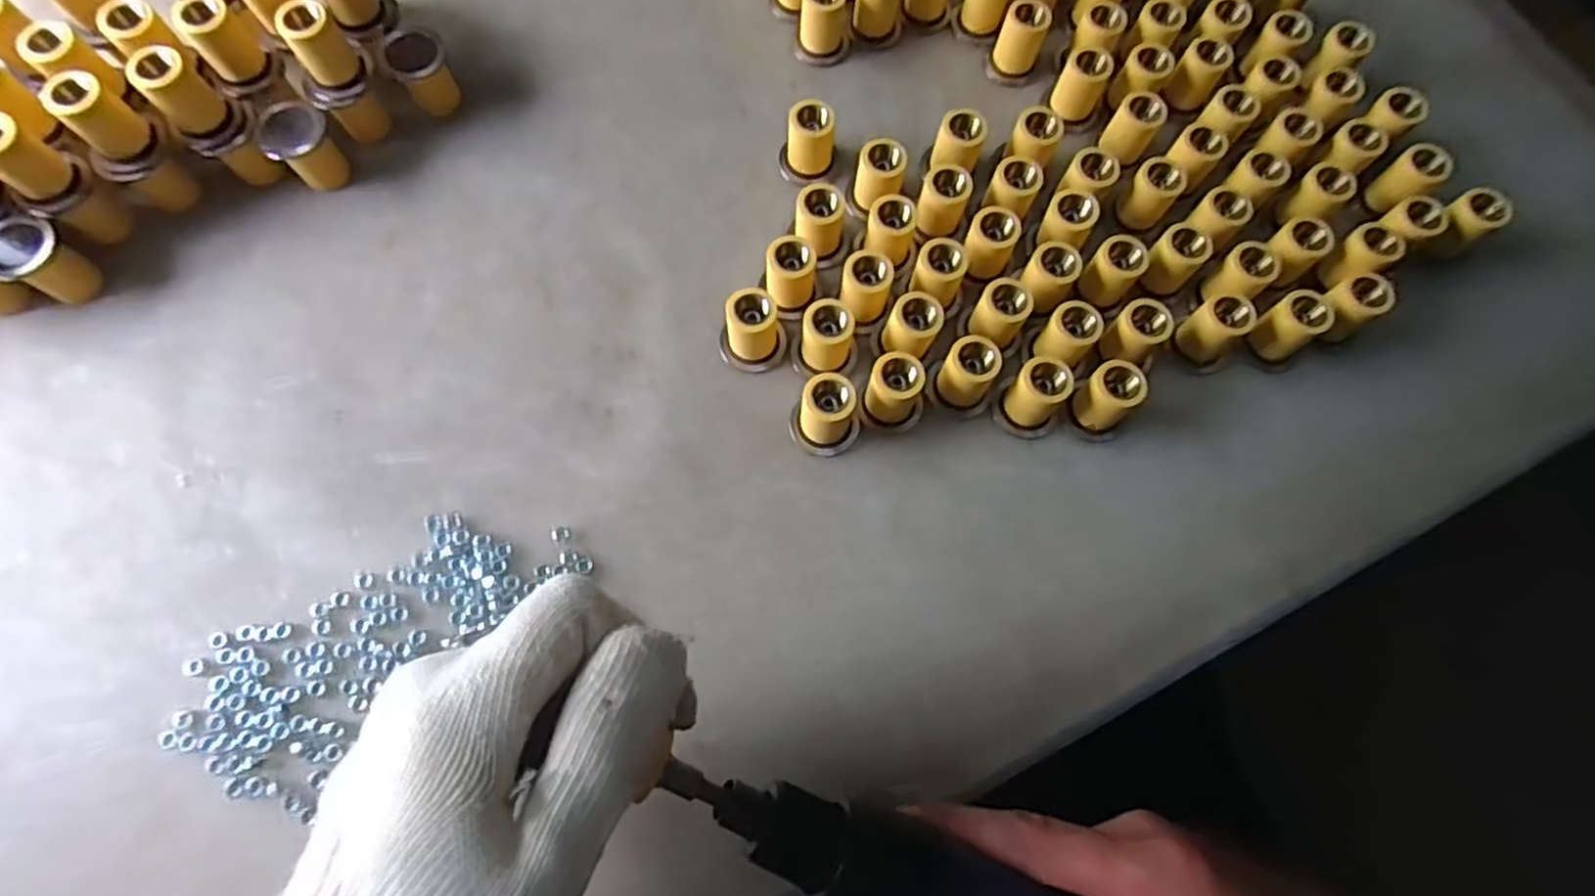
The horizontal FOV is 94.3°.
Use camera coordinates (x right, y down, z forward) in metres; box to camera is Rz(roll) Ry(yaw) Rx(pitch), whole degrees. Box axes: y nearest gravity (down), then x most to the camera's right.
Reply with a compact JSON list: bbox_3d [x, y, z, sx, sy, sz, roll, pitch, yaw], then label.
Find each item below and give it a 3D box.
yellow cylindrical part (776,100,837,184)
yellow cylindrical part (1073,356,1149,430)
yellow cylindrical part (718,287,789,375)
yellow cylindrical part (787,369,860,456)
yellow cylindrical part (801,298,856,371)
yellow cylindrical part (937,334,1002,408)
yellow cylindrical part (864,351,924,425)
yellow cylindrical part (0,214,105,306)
[{"bbox_3d":[0.005,-0.150,0.362,0.027,0.033,0.022,-2,74,-2],"label":"yellow cylindrical part"},{"bbox_3d":[0.134,-0.021,0.326,0.026,0.033,0.021,-40,79,-12],"label":"yellow cylindrical part"},{"bbox_3d":[-0.020,-0.052,0.329,0.030,0.031,0.024,-7,74,-4],"label":"yellow cylindrical part"},{"bbox_3d":[0.012,-0.014,0.317,0.027,0.029,0.026,0,74,-2],"label":"yellow cylindrical part"},{"bbox_3d":[0.013,-0.049,0.330,0.022,0.032,0.025,-2,74,-2],"label":"yellow cylindrical part"},{"bbox_3d":[0.075,-0.032,0.326,0.020,0.036,0.023,31,75,7],"label":"yellow cylindrical part"},{"bbox_3d":[0.042,-0.024,0.323,0.021,0.033,0.024,13,74,2],"label":"yellow cylindrical part"},{"bbox_3d":[-0.335,-0.084,0.330,0.026,0.032,0.028,0,74,-2],"label":"yellow cylindrical part"}]

